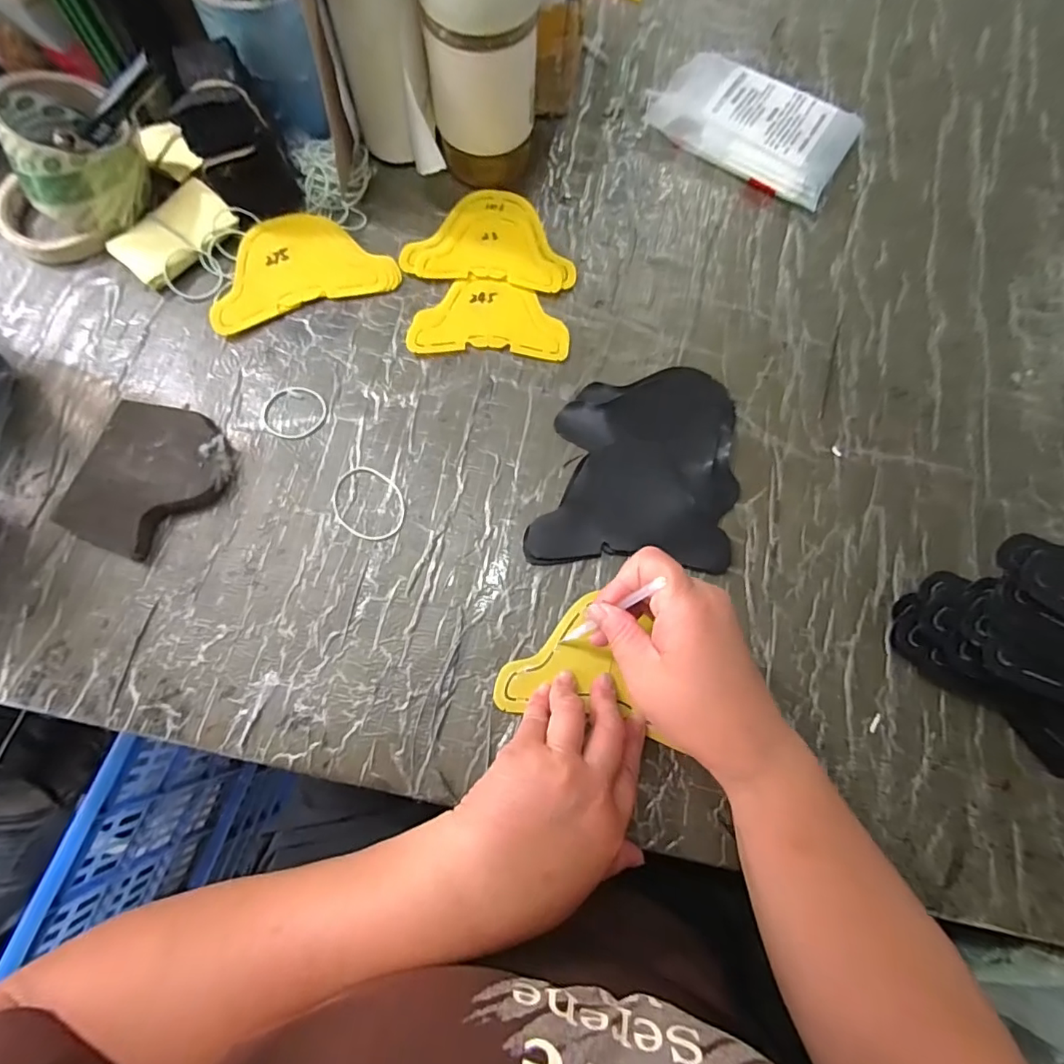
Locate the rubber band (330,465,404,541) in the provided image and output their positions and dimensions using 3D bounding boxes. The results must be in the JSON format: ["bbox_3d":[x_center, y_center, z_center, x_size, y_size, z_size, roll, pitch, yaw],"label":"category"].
[{"bbox_3d":[-0.120,-0.021,0.387,0.059,0.004,0.048,31,76,8],"label":"rubber band"}]

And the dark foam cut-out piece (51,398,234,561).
[{"bbox_3d":[-0.269,-0.037,0.378,0.088,0.021,0.106,18,74,4],"label":"dark foam cut-out piece"}]

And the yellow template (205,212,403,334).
[{"bbox_3d":[-0.195,-0.224,0.440,0.148,0.005,0.091,-20,79,-9],"label":"yellow template"}]

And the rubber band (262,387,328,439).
[{"bbox_3d":[-0.182,-0.092,0.406,0.047,0.004,0.044,0,74,-1],"label":"rubber band"}]

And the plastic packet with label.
[{"bbox_3d":[0.203,-0.377,0.490,0.177,0.027,0.098,31,76,8],"label":"plastic packet with label"}]

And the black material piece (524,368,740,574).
[{"bbox_3d":[0.079,-0.053,0.402,0.150,0.011,0.158,3,74,0],"label":"black material piece"}]

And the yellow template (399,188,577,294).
[{"bbox_3d":[-0.033,-0.255,0.458,0.142,0.004,0.097,6,74,1],"label":"yellow template"}]

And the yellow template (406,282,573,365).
[{"bbox_3d":[-0.034,-0.177,0.435,0.126,0.006,0.070,2,74,0],"label":"yellow template"}]

